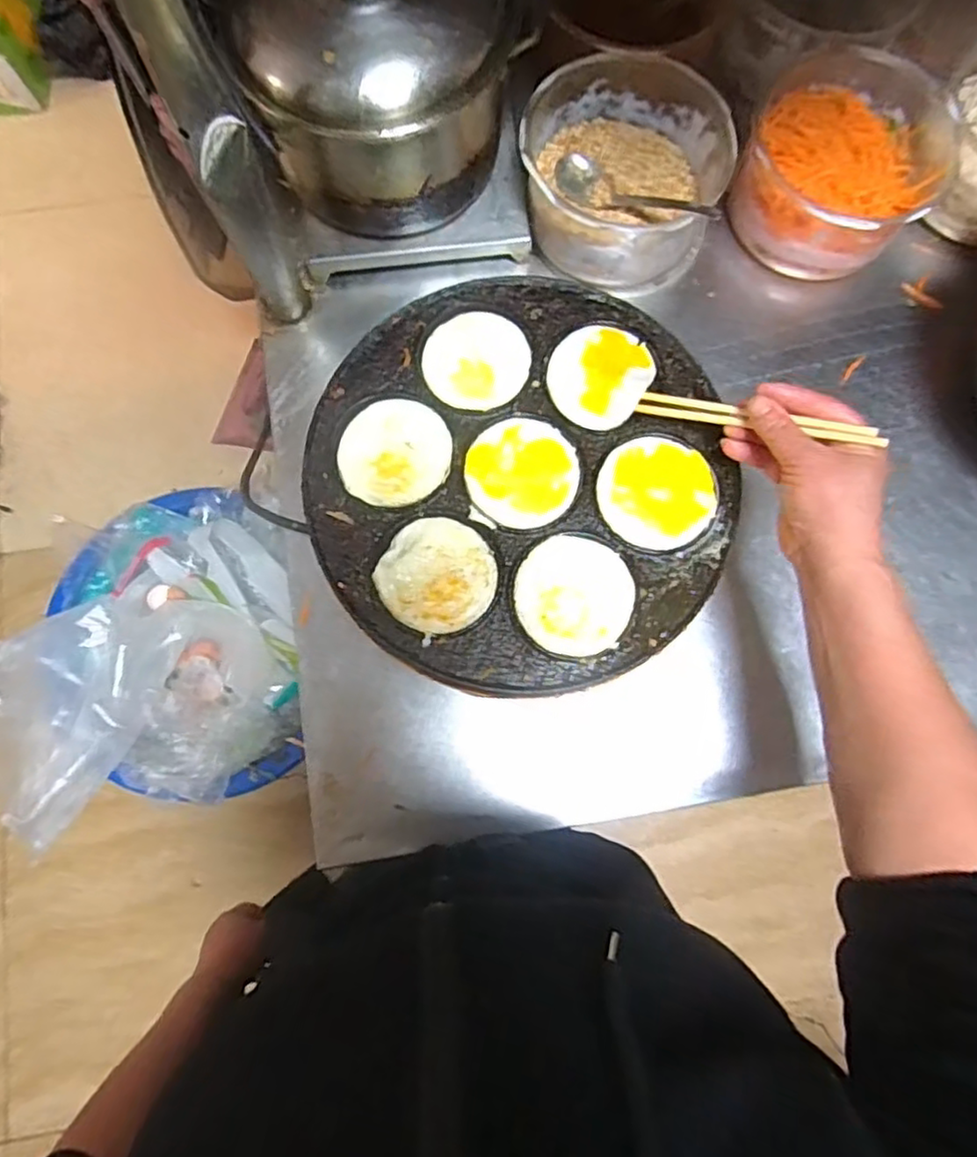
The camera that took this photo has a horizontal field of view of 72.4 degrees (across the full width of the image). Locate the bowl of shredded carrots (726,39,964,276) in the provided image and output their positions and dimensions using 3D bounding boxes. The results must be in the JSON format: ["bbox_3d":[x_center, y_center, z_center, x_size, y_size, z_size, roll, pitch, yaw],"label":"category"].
[{"bbox_3d":[0.321,-0.380,0.616,0.168,0.089,0.177,0,79,-1],"label":"bowl of shredded carrots"}]

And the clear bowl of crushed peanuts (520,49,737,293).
[{"bbox_3d":[0.117,-0.361,0.602,0.164,0.090,0.165,0,79,-1],"label":"clear bowl of crushed peanuts"}]

